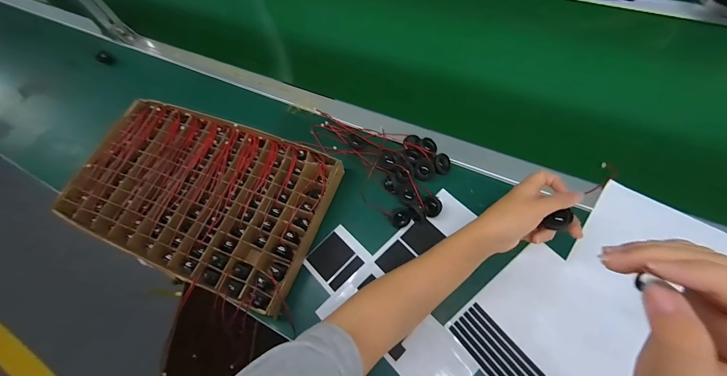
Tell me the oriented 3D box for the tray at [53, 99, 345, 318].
[{"bbox_3d":[-0.273,-0.002,0.505,0.436,0.043,0.252,18,69,16],"label":"tray"}]

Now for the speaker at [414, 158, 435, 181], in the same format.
[{"bbox_3d":[0.098,-0.029,0.493,0.030,0.010,0.034,3,86,11],"label":"speaker"}]

